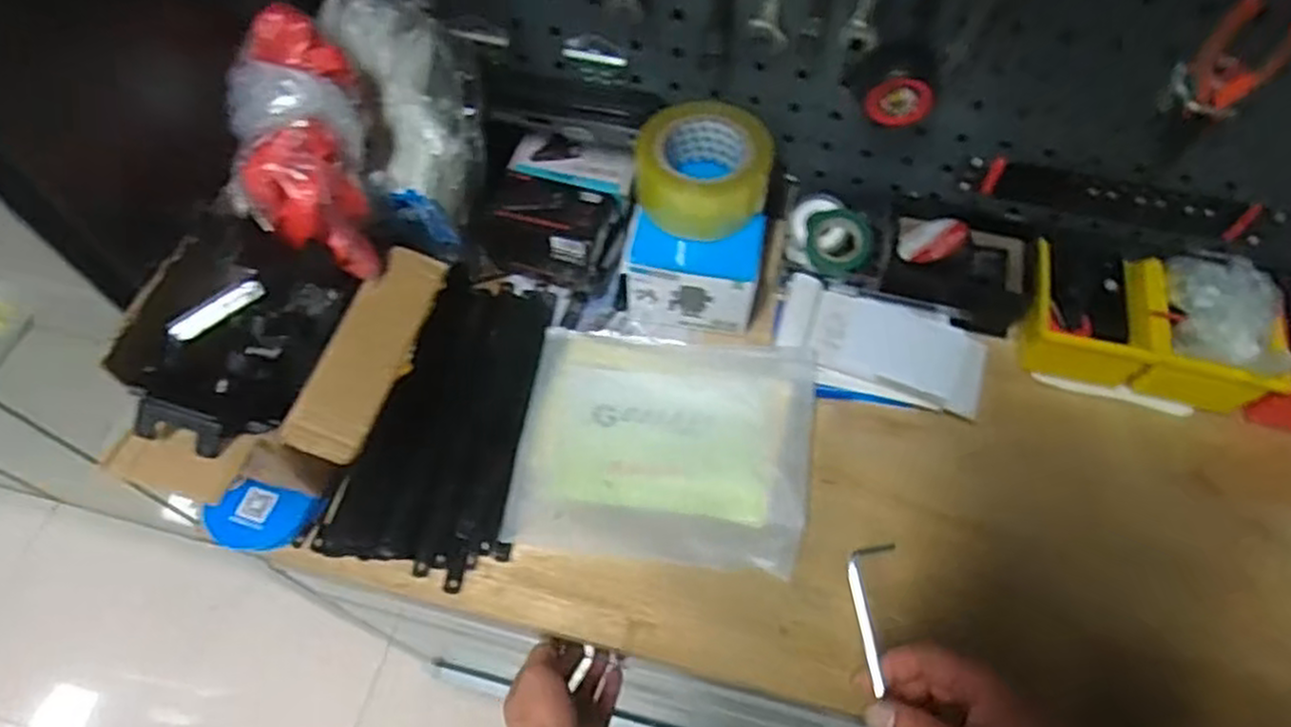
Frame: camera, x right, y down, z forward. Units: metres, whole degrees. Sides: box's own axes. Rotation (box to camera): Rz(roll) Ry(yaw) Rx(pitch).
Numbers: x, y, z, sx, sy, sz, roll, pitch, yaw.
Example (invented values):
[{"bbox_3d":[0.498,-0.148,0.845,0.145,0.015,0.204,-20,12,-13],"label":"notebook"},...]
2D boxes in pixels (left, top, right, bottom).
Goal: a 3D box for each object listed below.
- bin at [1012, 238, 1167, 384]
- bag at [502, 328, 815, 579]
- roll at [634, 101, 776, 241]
[{"bbox_3d":[0.418,-0.050,0.726,0.113,0.071,0.121,8,61,5],"label":"bin"},{"bbox_3d":[0.020,0.066,0.689,0.253,0.035,0.212,7,61,4],"label":"bag"},{"bbox_3d":[0.053,-0.177,0.694,0.123,0.059,0.107,-3,61,-1],"label":"roll"}]

